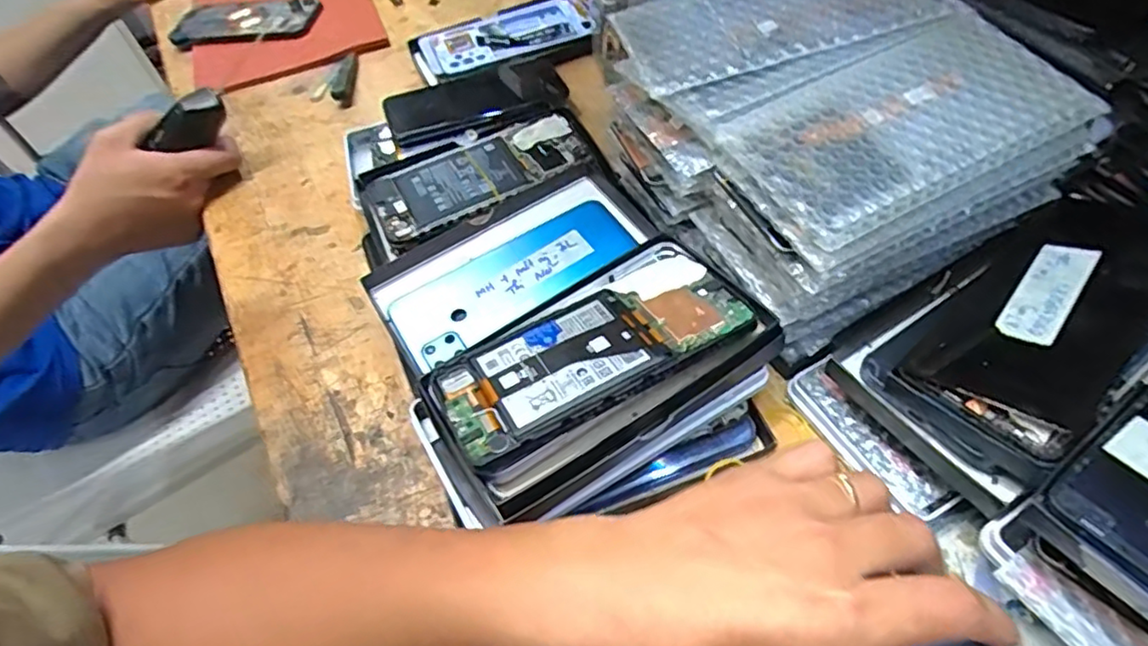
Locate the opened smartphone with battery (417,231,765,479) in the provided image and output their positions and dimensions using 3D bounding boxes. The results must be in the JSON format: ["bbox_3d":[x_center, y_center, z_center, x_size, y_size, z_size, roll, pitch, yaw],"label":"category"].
[{"bbox_3d":[0.006,0.012,0.338,0.160,0.009,0.085,-28,45,-15],"label":"opened smartphone with battery"}]

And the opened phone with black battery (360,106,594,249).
[{"bbox_3d":[-0.066,-0.113,0.483,0.170,0.007,0.080,-25,58,-12],"label":"opened phone with black battery"}]

